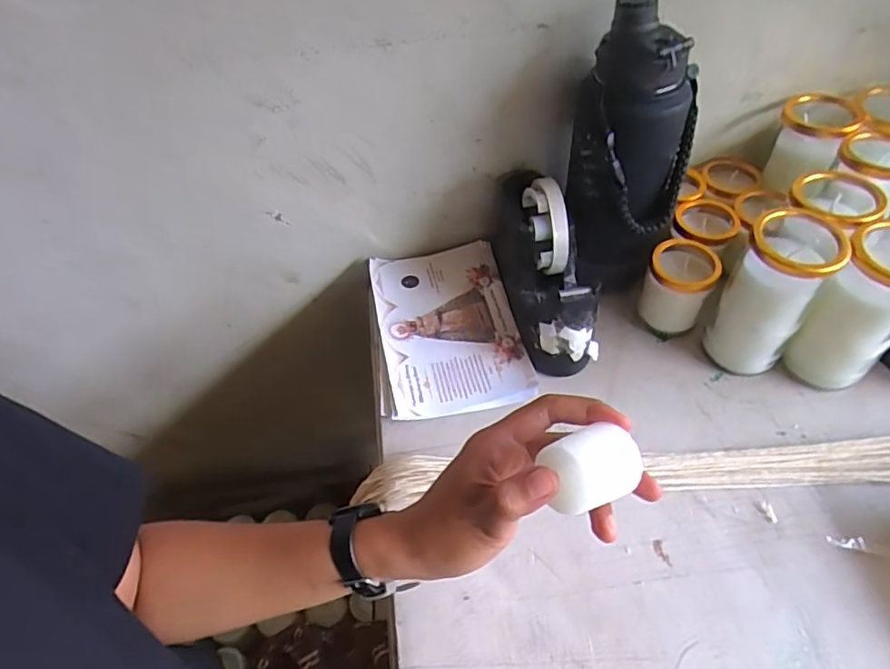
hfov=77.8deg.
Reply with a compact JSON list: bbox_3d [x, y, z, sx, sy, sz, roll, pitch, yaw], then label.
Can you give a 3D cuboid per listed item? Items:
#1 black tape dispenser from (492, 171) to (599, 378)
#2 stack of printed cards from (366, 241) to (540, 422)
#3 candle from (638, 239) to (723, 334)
[{"bbox_3d":[0.092,-0.075,0.537,0.062,0.125,0.209,-9,50,-4],"label":"black tape dispenser"},{"bbox_3d":[-0.002,-0.013,0.570,0.144,0.018,0.216,-9,50,-4],"label":"stack of printed cards"},{"bbox_3d":[0.222,-0.042,0.534,0.059,0.081,0.054,-2,50,2],"label":"candle"}]

